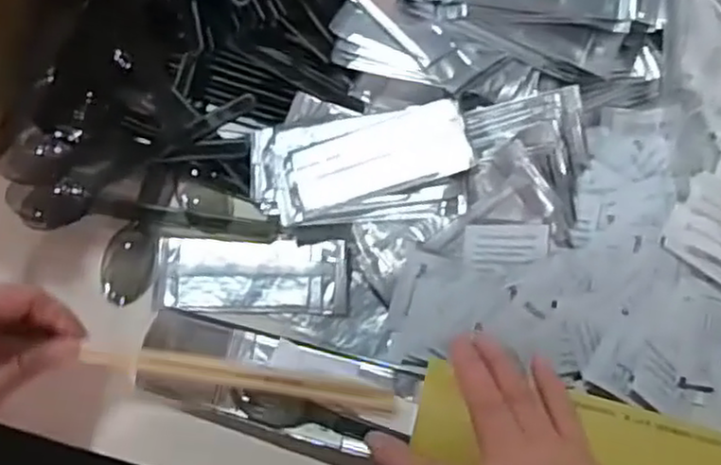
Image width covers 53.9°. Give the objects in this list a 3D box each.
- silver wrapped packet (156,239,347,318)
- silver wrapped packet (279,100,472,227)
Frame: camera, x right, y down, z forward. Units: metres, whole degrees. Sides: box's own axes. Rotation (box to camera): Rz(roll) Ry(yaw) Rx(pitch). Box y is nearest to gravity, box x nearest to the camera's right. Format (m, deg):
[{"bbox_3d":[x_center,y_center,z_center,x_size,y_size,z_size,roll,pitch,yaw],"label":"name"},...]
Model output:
[{"bbox_3d":[-0.070,0.028,0.456,0.118,0.006,0.046,2,76,0],"label":"silver wrapped packet"},{"bbox_3d":[0.006,-0.046,0.440,0.121,0.010,0.048,-16,76,12],"label":"silver wrapped packet"}]

